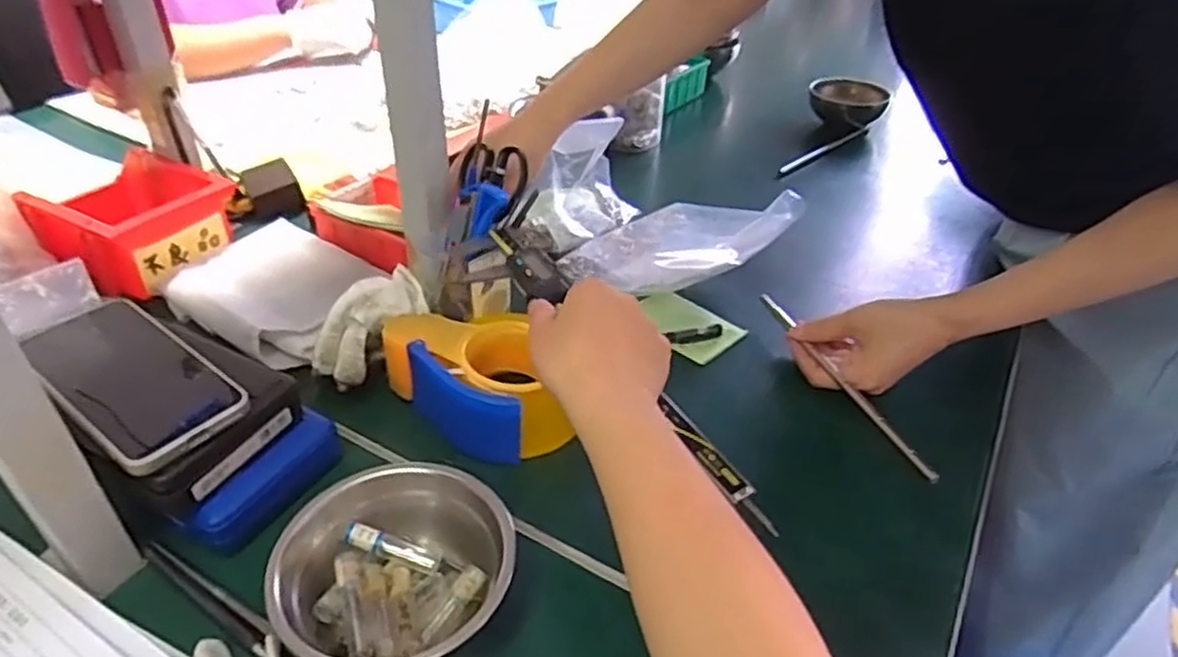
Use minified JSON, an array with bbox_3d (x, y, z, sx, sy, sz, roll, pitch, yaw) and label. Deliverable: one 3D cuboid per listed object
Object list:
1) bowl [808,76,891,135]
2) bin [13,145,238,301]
[{"bbox_3d":[0.345,-0.300,0.993,0.100,0.048,0.078,11,39,11],"label":"bowl"},{"bbox_3d":[-0.430,-0.101,0.694,0.170,0.077,0.150,29,45,30],"label":"bin"}]

